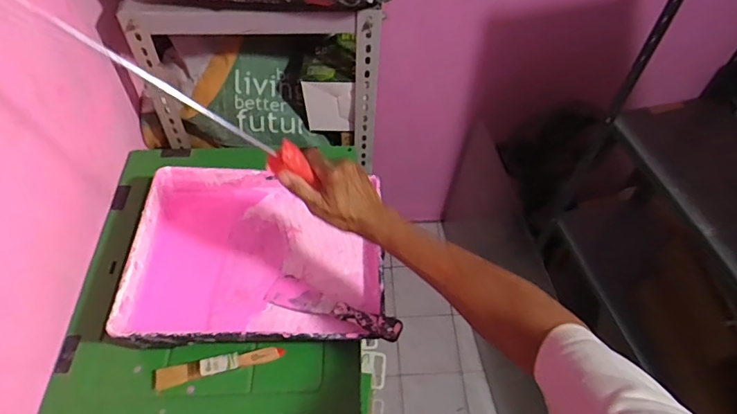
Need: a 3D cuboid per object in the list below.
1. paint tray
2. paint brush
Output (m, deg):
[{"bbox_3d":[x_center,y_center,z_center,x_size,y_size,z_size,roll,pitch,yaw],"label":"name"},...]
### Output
[{"bbox_3d":[-0.159,0.062,0.720,0.350,0.060,0.283,-1,53,-2],"label":"paint tray"},{"bbox_3d":[-0.200,0.213,0.655,0.169,0.008,0.028,-11,54,-10],"label":"paint brush"}]

